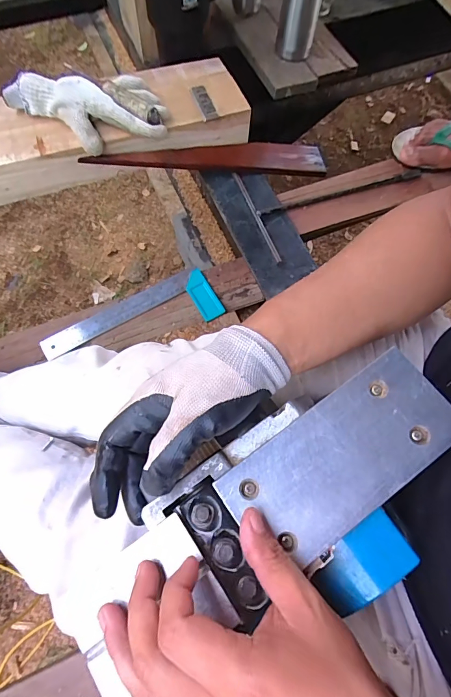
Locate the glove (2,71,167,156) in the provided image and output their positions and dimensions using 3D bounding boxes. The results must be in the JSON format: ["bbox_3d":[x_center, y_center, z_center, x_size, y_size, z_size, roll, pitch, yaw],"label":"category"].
[{"bbox_3d":[-0.204,-0.359,0.557,0.212,0.041,0.144,-22,72,-11],"label":"glove"}]

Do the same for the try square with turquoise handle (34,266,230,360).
[{"bbox_3d":[-0.164,-0.060,0.659,0.304,0.011,0.097,-18,71,-7],"label":"try square with turquoise handle"}]

